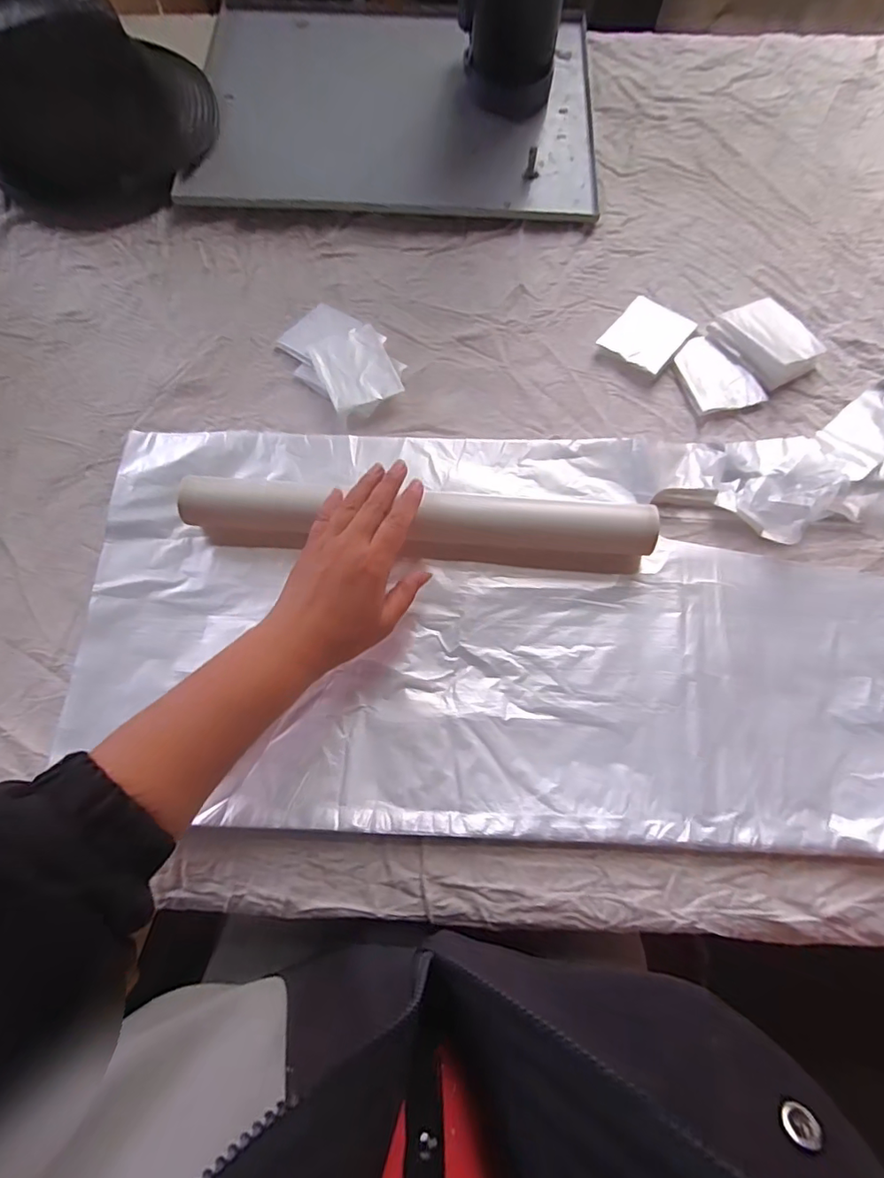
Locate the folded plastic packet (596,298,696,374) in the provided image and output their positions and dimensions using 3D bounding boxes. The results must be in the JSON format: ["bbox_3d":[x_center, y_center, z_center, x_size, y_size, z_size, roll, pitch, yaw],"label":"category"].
[{"bbox_3d":[0.193,-0.239,0.502,0.063,0.015,0.079,37,76,12],"label":"folded plastic packet"}]

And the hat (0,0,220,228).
[{"bbox_3d":[-0.364,-0.502,0.541,0.232,0.117,0.210,-43,76,-12],"label":"hat"}]

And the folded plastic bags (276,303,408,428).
[{"bbox_3d":[-0.093,-0.213,0.495,0.079,0.018,0.126,-38,75,-11],"label":"folded plastic bags"}]

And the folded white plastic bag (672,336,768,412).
[{"bbox_3d":[0.249,-0.198,0.488,0.059,0.008,0.080,-13,72,-3],"label":"folded white plastic bag"}]

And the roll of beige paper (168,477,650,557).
[{"bbox_3d":[-0.015,-0.058,0.411,0.349,0.034,0.047,5,72,4],"label":"roll of beige paper"}]

